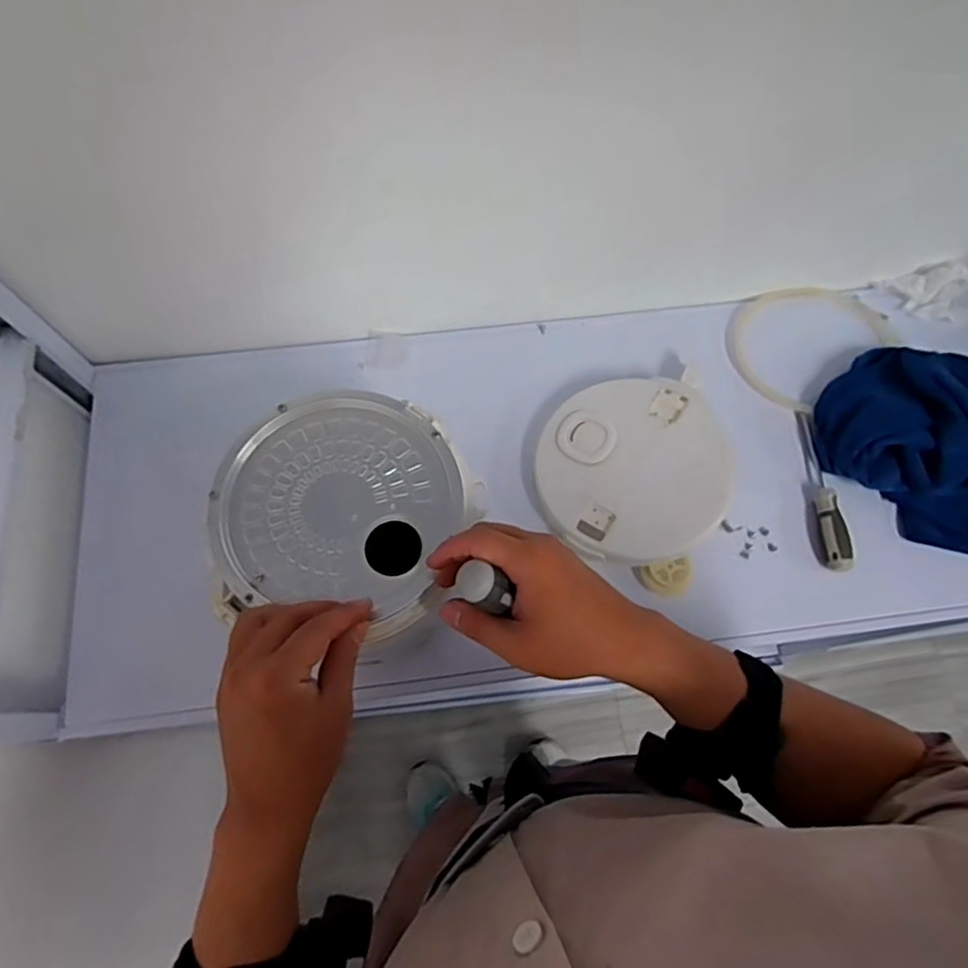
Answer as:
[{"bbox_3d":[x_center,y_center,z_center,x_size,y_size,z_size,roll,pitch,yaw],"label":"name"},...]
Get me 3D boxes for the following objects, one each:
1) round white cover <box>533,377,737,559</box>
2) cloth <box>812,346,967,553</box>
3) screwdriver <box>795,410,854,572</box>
[{"bbox_3d":[0.162,-0.016,0.668,0.207,0.044,0.191,0,70,-1],"label":"round white cover"},{"bbox_3d":[0.465,-0.037,0.659,0.166,0.093,0.239,-26,73,-10],"label":"cloth"},{"bbox_3d":[0.365,0.001,0.678,0.025,0.028,0.185,-2,70,-2],"label":"screwdriver"}]

